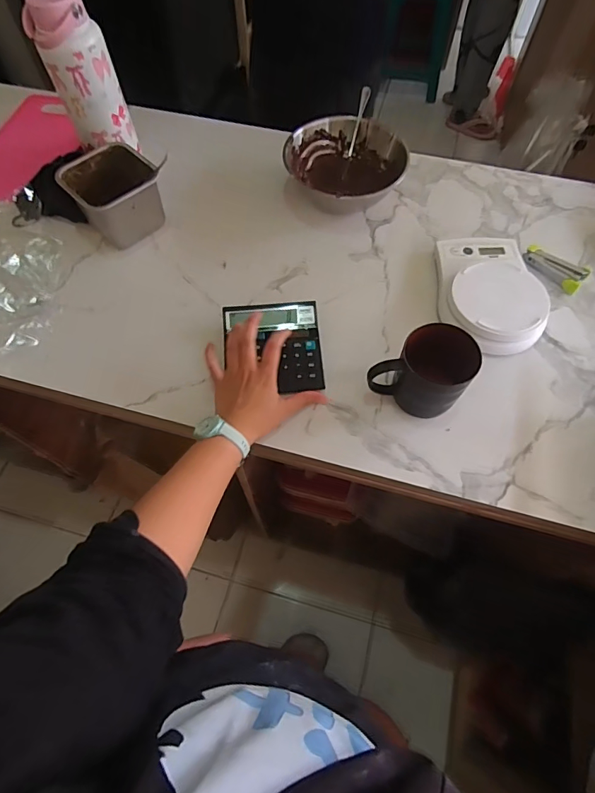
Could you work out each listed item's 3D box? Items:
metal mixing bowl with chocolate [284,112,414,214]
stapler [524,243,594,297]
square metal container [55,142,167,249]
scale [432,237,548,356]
[{"bbox_3d":[0.074,-0.370,0.701,0.174,0.080,0.149,-17,65,-8],"label":"metal mixing bowl with chocolate"},{"bbox_3d":[0.380,-0.192,0.645,0.042,0.019,0.090,-41,70,-18],"label":"stapler"},{"bbox_3d":[-0.272,-0.298,0.656,0.108,0.094,0.119,39,70,18],"label":"square metal container"},{"bbox_3d":[0.266,-0.151,0.609,0.130,0.045,0.202,0,63,0],"label":"scale"}]

